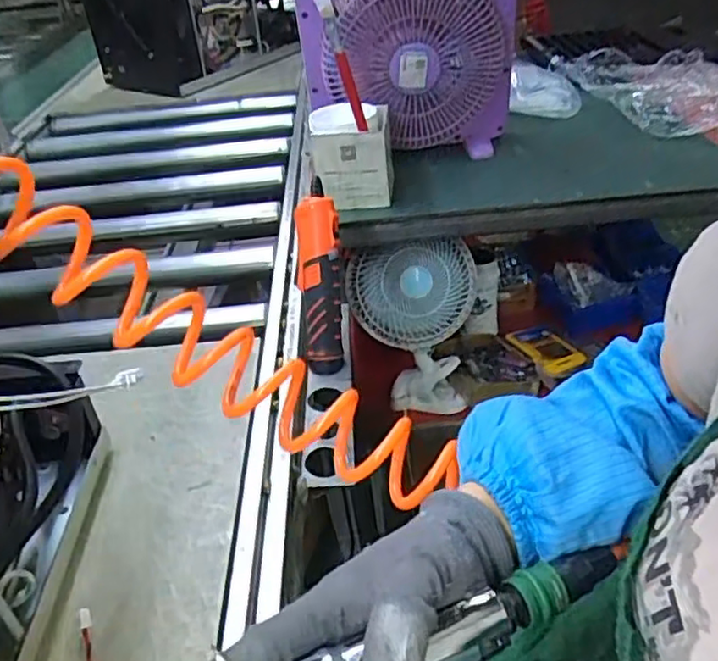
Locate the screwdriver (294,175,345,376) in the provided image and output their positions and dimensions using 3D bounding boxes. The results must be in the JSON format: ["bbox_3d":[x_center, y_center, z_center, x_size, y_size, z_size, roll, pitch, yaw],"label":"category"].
[{"bbox_3d":[-0.044,-0.063,0.740,0.049,0.223,0.050,-4,-2,4],"label":"screwdriver"}]

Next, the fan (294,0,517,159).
[{"bbox_3d":[0.070,-0.444,0.964,0.312,0.318,0.137,-10,36,-4],"label":"fan"}]

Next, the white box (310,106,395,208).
[{"bbox_3d":[-0.009,-0.254,0.938,0.110,0.120,0.102,-5,36,2],"label":"white box"}]

